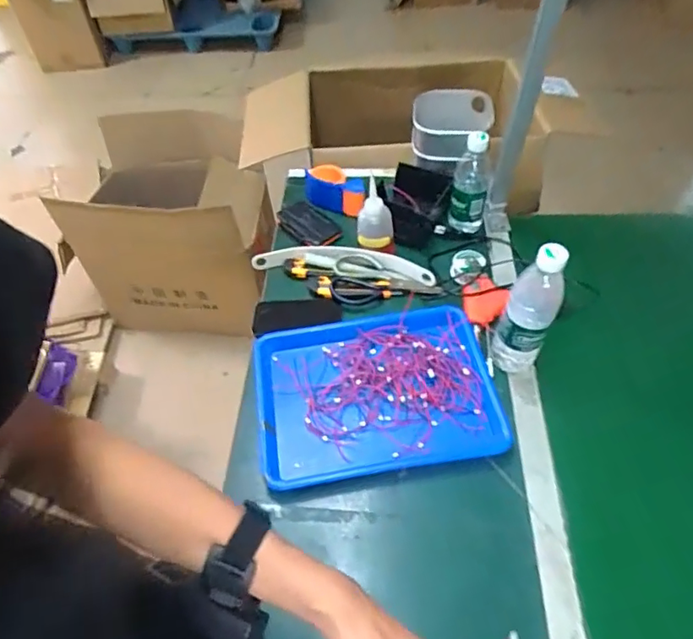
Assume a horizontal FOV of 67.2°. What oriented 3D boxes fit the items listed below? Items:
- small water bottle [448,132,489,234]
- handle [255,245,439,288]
[{"bbox_3d":[0.219,-0.242,0.915,0.064,0.180,0.070,9,53,10],"label":"small water bottle"},{"bbox_3d":[-0.008,-0.102,0.906,0.319,0.029,0.061,8,53,9],"label":"handle"}]

